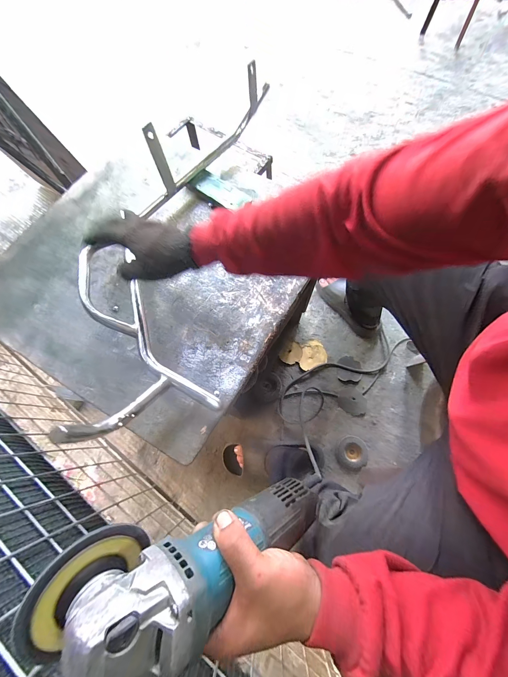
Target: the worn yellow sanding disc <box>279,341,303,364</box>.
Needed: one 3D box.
[{"bbox_3d":[0.129,0.048,0.901,0.075,0.006,0.081,1,76,-2],"label":"worn yellow sanding disc"}]

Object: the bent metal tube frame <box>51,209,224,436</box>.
[{"bbox_3d":[-0.220,-0.019,0.395,0.172,0.097,0.360,-29,73,-9],"label":"bent metal tube frame"}]

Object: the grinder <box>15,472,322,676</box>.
[{"bbox_3d":[-0.030,0.187,0.233,0.265,0.073,0.085,0,65,-37],"label":"grinder"}]

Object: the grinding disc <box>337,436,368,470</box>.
[{"bbox_3d":[0.301,0.350,0.795,0.088,0.007,0.096,0,70,1],"label":"grinding disc"}]

